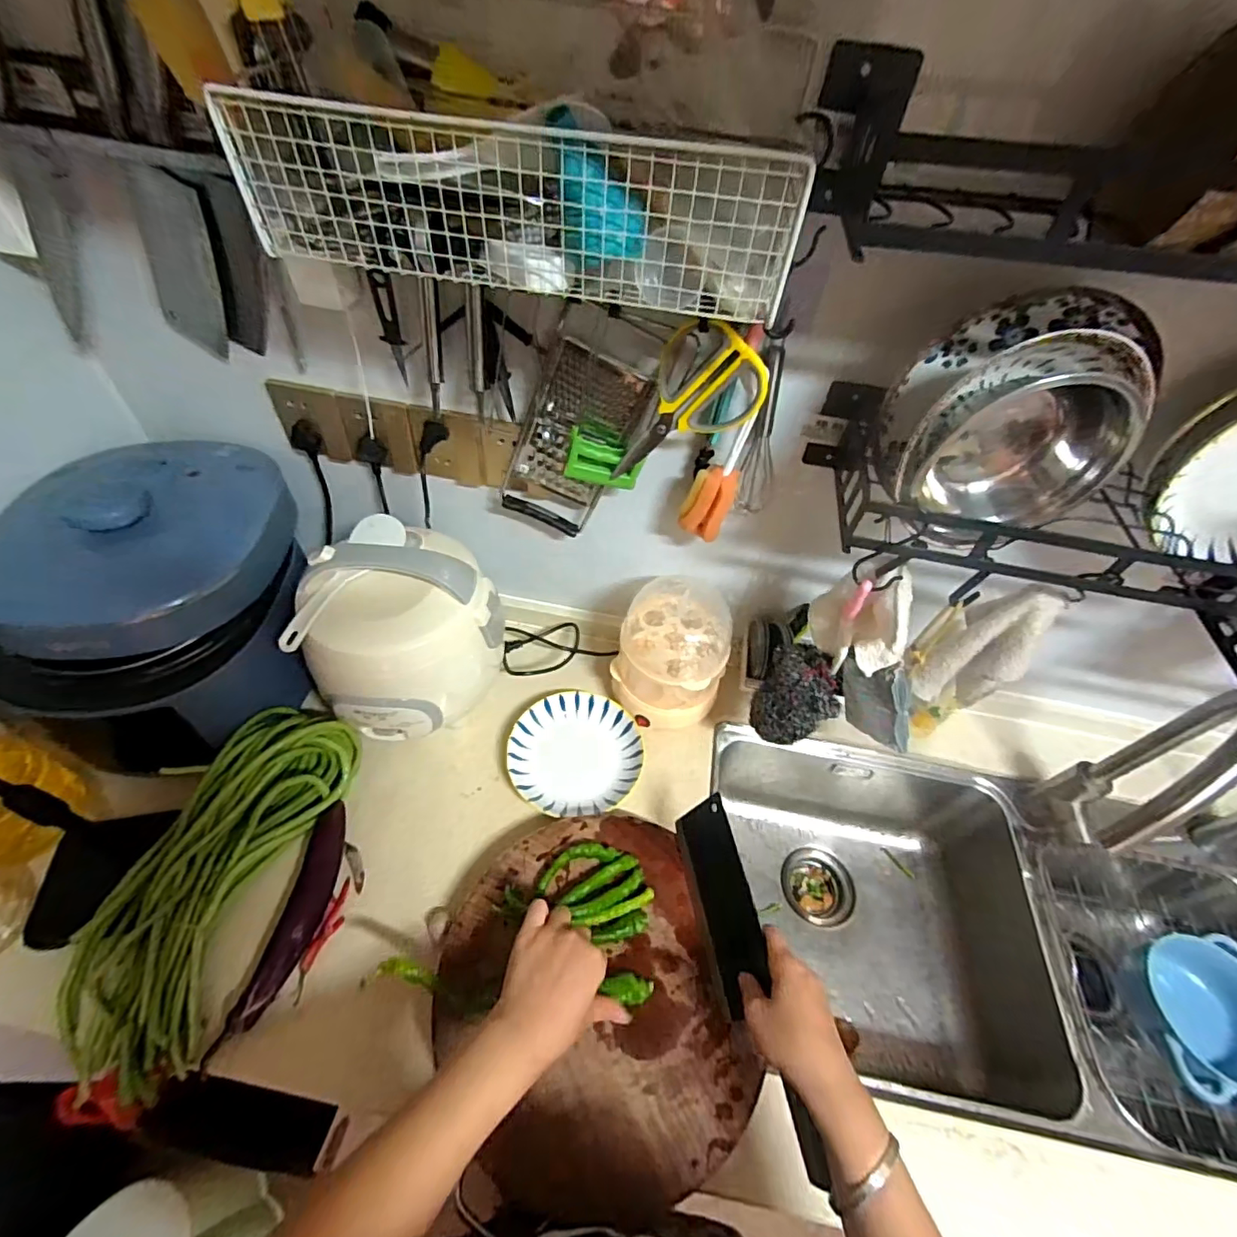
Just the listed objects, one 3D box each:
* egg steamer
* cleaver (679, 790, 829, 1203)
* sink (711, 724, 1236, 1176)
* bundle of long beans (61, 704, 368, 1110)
[{"bbox_3d":[0.073,0.041,0.723,0.140,0.169,0.142,3,50,-4],"label":"egg steamer"},{"bbox_3d":[0.115,0.320,0.514,0.036,0.082,0.289,-5,48,-10],"label":"cleaver"},{"bbox_3d":[0.471,0.408,0.727,0.731,0.267,0.405,11,50,3],"label":"sink"},{"bbox_3d":[-0.420,0.257,0.568,0.143,0.094,0.345,12,50,4],"label":"bundle of long beans"}]

